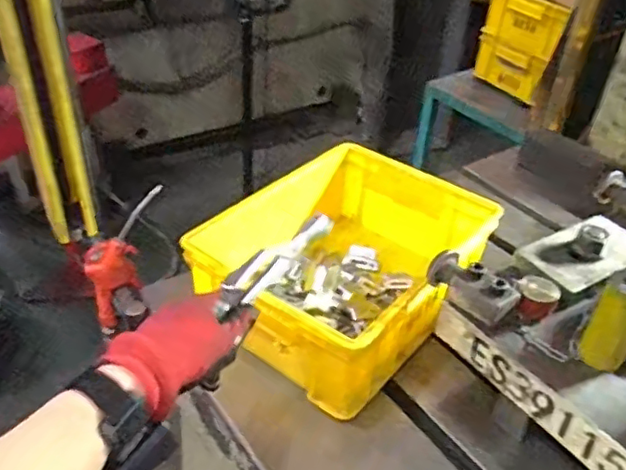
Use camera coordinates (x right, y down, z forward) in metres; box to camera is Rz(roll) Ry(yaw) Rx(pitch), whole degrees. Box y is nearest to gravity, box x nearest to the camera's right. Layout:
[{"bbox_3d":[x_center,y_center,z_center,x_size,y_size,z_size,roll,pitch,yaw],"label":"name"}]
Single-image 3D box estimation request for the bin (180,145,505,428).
[{"bbox_3d":[0.045,0.036,0.775,0.261,0.127,0.331,27,43,28],"label":"bin"}]

